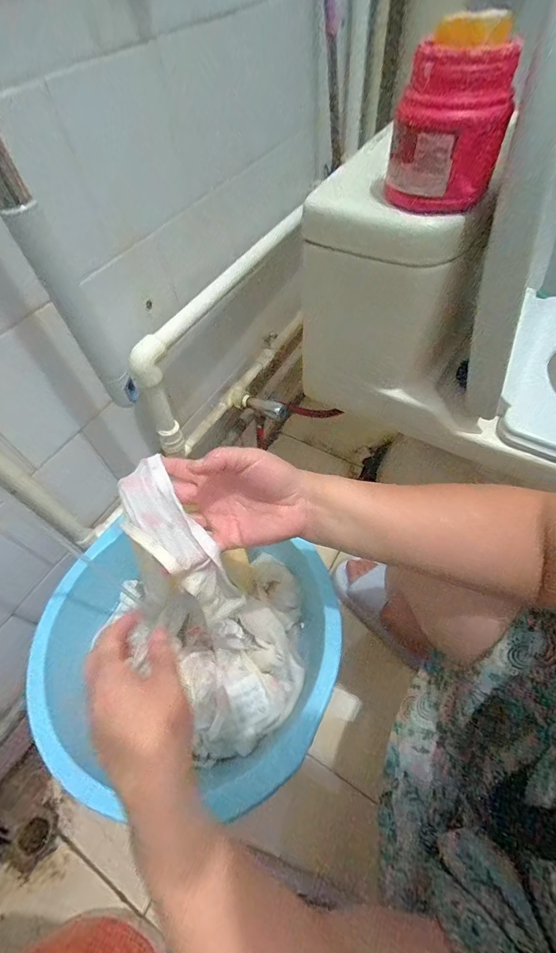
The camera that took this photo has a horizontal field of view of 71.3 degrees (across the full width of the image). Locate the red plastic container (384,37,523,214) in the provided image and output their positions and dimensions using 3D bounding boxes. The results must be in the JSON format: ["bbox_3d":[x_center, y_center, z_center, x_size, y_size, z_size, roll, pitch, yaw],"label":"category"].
[{"bbox_3d":[0.153,-0.310,0.347,0.096,0.105,0.093,12,58,12],"label":"red plastic container"}]

